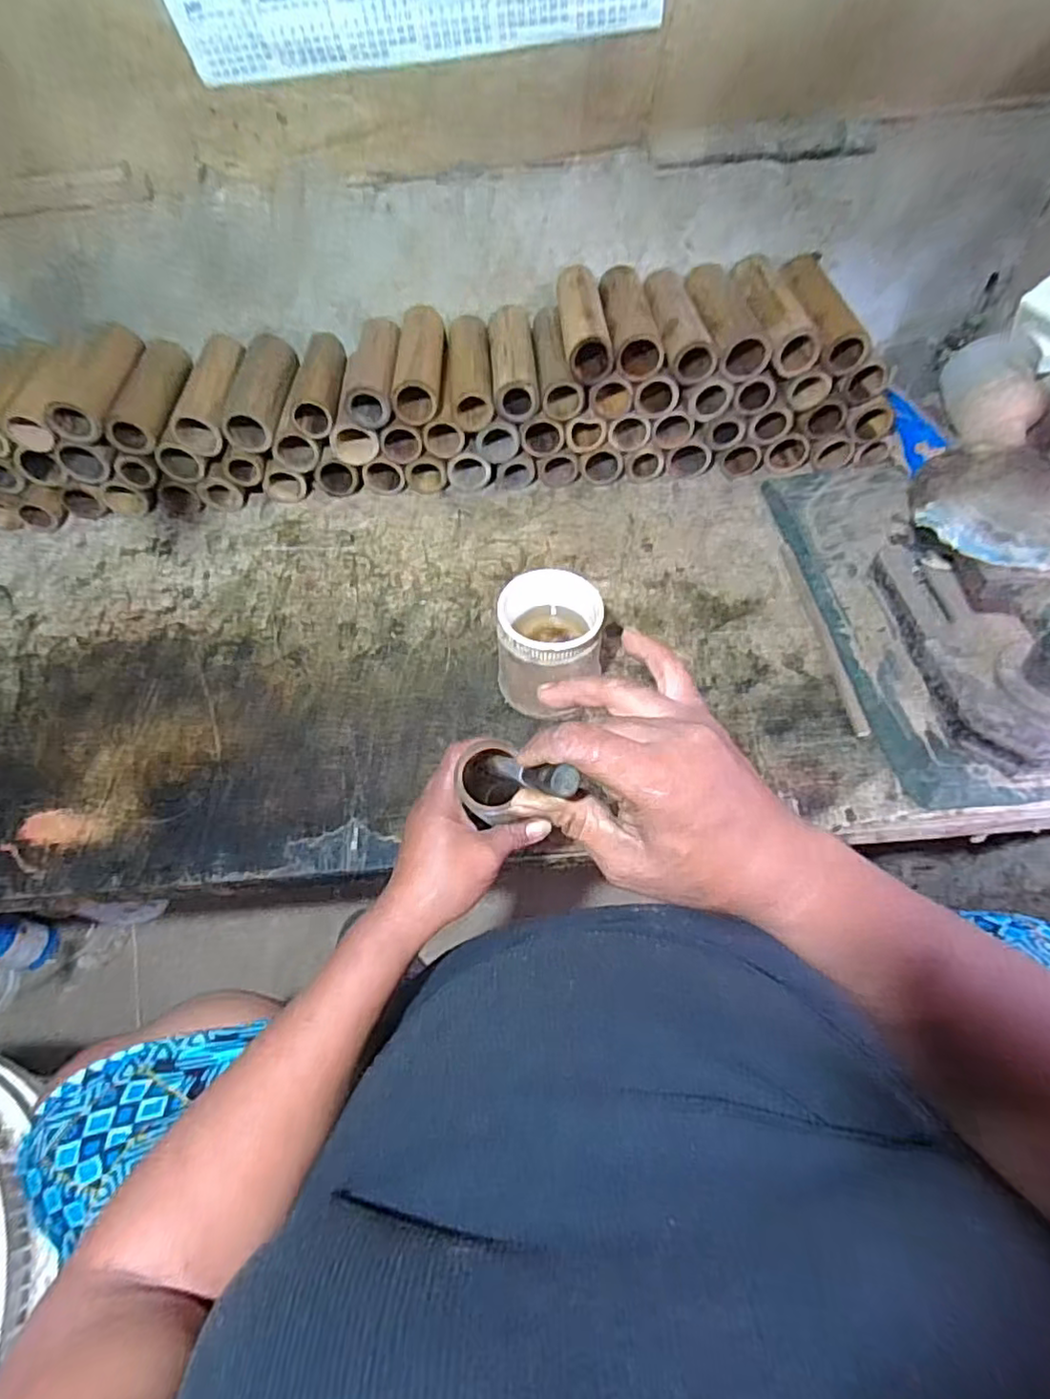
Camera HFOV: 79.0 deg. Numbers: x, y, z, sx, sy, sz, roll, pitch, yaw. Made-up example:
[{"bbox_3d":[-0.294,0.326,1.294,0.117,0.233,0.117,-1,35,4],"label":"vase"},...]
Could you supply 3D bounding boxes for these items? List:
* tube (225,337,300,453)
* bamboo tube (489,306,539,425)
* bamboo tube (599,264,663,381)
[{"bbox_3d":[-0.327,-0.395,0.803,0.062,0.051,0.182,-3,58,2],"label":"tube"},{"bbox_3d":[-0.016,-0.422,0.791,0.055,0.051,0.183,-5,58,1],"label":"bamboo tube"},{"bbox_3d":[0.122,-0.451,0.756,0.058,0.043,0.171,-5,58,1],"label":"bamboo tube"}]

